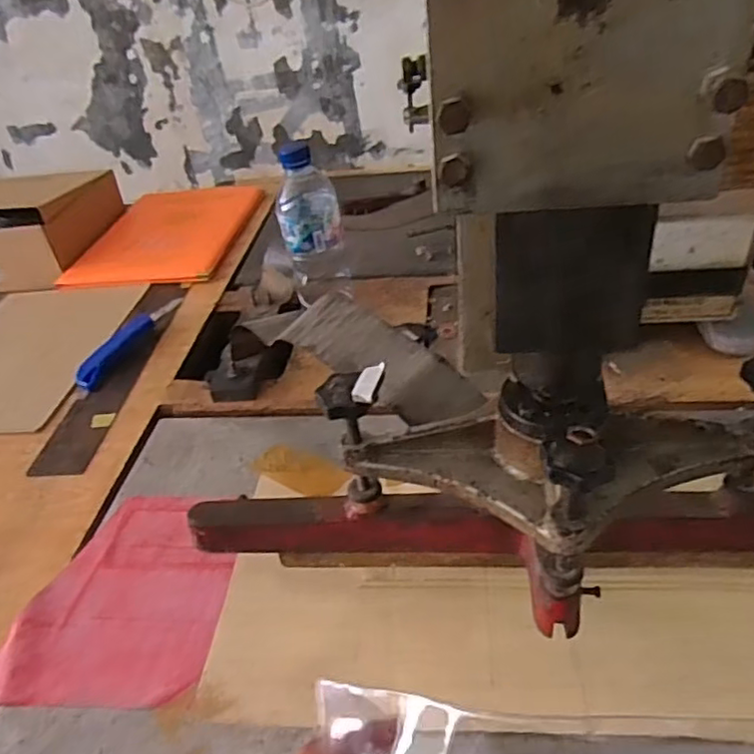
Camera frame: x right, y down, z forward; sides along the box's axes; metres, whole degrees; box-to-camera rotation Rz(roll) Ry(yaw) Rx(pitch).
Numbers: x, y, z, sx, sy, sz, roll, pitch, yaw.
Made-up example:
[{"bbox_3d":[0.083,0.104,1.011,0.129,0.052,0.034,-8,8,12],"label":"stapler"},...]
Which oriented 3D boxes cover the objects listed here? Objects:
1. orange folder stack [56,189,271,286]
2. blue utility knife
[{"bbox_3d":[-0.345,-0.234,1.059,0.251,0.019,0.293,0,44,14],"label":"orange folder stack"},{"bbox_3d":[-0.311,-0.052,0.818,0.033,0.026,0.203,8,38,19],"label":"blue utility knife"}]

